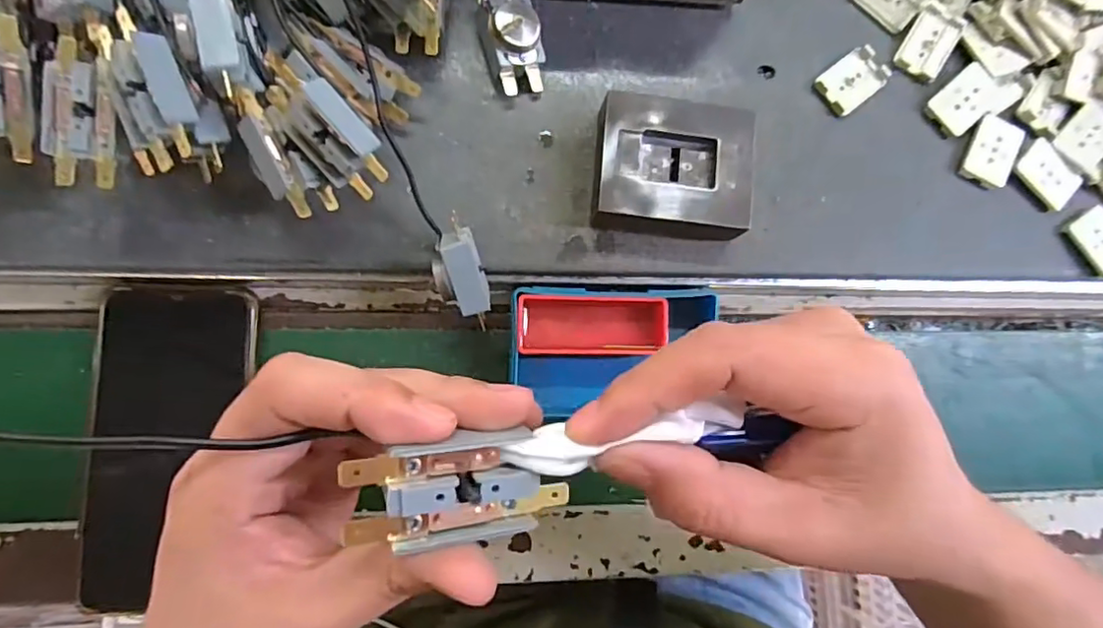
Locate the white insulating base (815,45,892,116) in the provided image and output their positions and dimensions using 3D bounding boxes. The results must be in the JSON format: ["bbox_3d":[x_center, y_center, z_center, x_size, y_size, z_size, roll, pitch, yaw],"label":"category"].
[{"bbox_3d":[0.174,-0.135,0.343,0.039,0.006,0.028,-38,90,-8],"label":"white insulating base"}]

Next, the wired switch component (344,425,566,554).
[{"bbox_3d":[-0.024,0.047,0.158,0.057,0.018,0.029,-4,93,-29],"label":"wired switch component"}]

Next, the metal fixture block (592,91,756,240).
[{"bbox_3d":[0.063,-0.076,0.318,0.082,0.028,0.070,6,84,-6],"label":"metal fixture block"}]

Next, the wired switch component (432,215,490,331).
[{"bbox_3d":[-0.045,-0.021,0.292,0.024,0.018,0.053,-16,114,-8],"label":"wired switch component"}]

